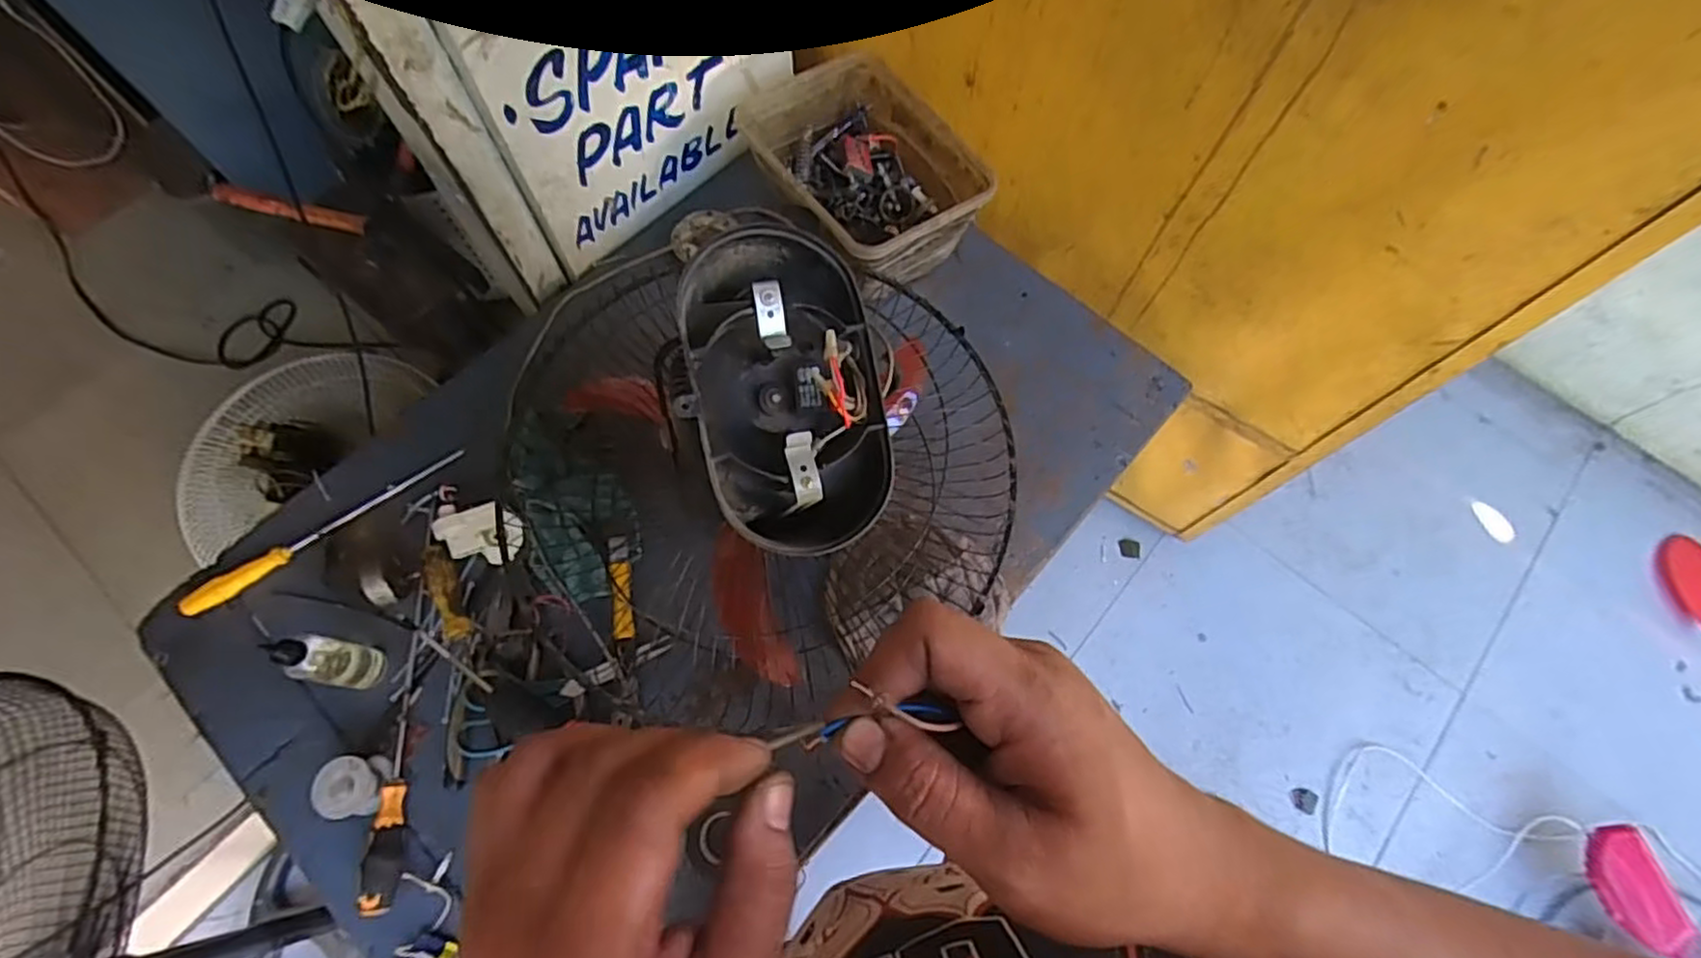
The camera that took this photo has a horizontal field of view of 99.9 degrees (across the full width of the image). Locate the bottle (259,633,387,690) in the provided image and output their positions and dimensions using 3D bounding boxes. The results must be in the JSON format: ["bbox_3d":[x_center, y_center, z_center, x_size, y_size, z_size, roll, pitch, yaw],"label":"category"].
[{"bbox_3d":[-0.483,0.167,0.661,0.031,0.125,0.041,7,68,1],"label":"bottle"}]

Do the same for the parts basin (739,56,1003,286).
[{"bbox_3d":[0.008,-0.367,0.872,0.207,0.103,0.280,-36,73,-15],"label":"parts basin"}]

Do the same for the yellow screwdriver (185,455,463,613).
[{"bbox_3d":[-0.557,0.049,0.762,0.291,0.028,0.022,-38,74,-15],"label":"yellow screwdriver"}]

